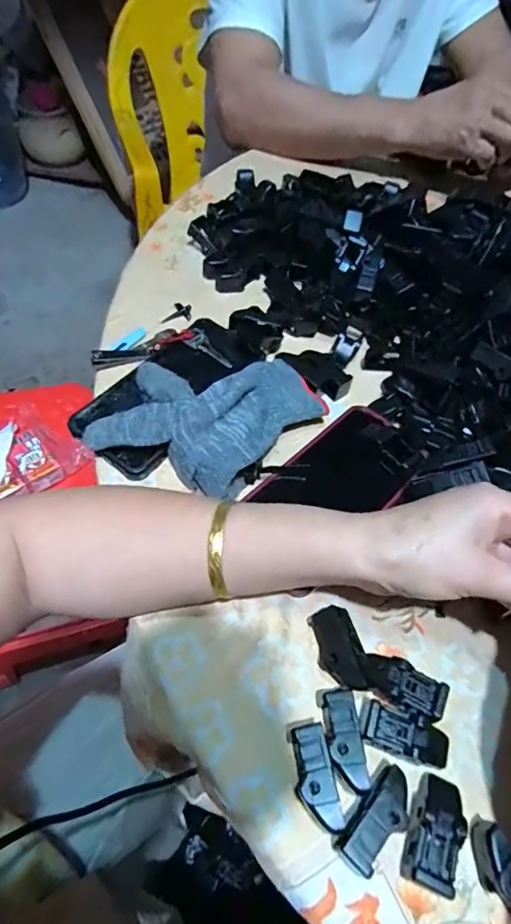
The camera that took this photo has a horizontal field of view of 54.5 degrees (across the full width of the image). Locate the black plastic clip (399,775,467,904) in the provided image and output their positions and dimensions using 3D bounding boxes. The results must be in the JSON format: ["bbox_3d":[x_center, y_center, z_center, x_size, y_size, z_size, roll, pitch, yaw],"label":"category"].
[{"bbox_3d":[0.092,0.188,0.253,0.024,0.019,0.049,21,56,9],"label":"black plastic clip"}]

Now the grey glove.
[{"bbox_3d":[-0.031,-0.045,0.375,0.134,0.031,0.138,25,57,12],"label":"grey glove"}]

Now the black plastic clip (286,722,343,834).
[{"bbox_3d":[0.030,0.166,0.261,0.020,0.021,0.047,-8,57,-10],"label":"black plastic clip"}]

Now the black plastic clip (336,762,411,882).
[{"bbox_3d":[0.061,0.181,0.252,0.019,0.024,0.047,39,61,20],"label":"black plastic clip"}]

